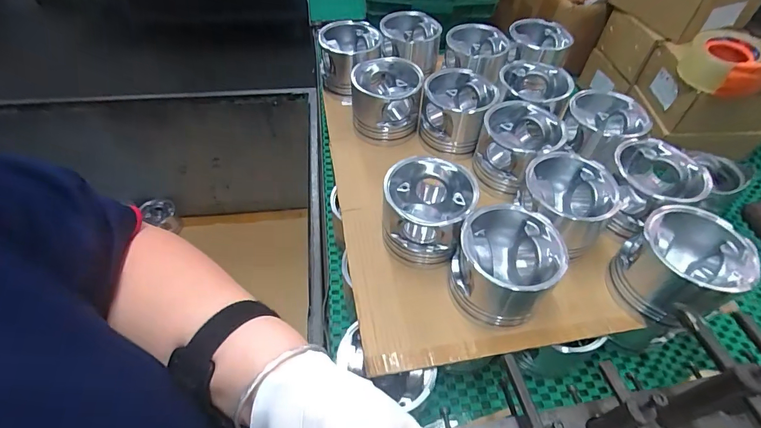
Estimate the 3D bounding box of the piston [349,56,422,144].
[{"bbox_3d":[0.008,-0.182,0.641,0.108,0.092,0.102,-3,52,-6],"label":"piston"}]

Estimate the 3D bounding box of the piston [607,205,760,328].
[{"bbox_3d":[0.341,0.061,0.453,0.100,0.098,0.107,-25,57,-21],"label":"piston"}]

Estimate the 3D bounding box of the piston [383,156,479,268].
[{"bbox_3d":[0.056,-0.001,0.495,0.107,0.092,0.108,9,52,3],"label":"piston"}]

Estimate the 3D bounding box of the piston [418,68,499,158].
[{"bbox_3d":[0.123,-0.165,0.640,0.110,0.085,0.116,11,52,6],"label":"piston"}]

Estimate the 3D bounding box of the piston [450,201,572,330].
[{"bbox_3d":[0.139,0.061,0.450,0.109,0.092,0.109,20,53,12],"label":"piston"}]

